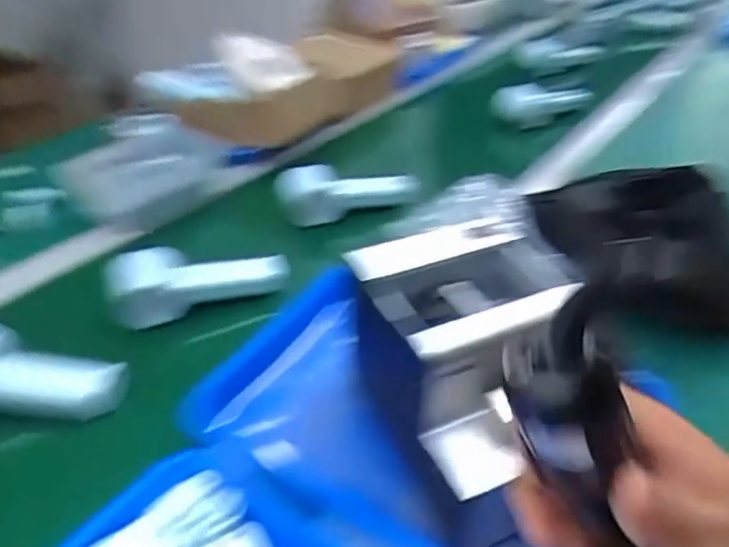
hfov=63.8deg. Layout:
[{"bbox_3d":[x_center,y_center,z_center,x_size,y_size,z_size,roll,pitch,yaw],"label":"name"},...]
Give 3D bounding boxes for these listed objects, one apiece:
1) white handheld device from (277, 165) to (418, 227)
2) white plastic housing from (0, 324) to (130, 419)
[{"bbox_3d":[-0.022,-0.113,0.763,0.180,0.054,0.069,-12,39,-16],"label":"white handheld device"},{"bbox_3d":[-0.291,0.087,0.500,0.165,0.042,0.068,8,36,-10],"label":"white plastic housing"}]

